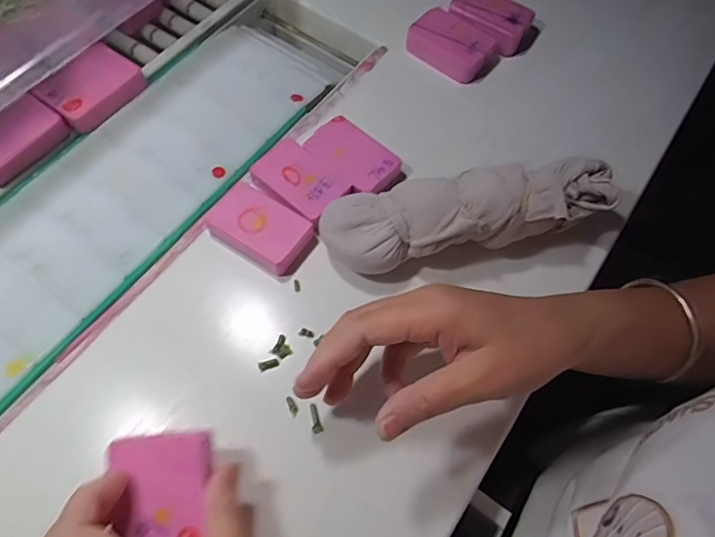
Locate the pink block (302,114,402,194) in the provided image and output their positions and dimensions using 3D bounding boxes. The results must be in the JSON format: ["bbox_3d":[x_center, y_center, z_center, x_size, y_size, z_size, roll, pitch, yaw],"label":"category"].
[{"bbox_3d":[-0.003,-0.084,0.413,0.070,0.021,0.047,40,68,15],"label":"pink block"}]

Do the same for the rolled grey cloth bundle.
[{"bbox_3d":[0.075,-0.035,0.376,0.195,0.059,0.052,-13,65,-9],"label":"rolled grey cloth bundle"}]

